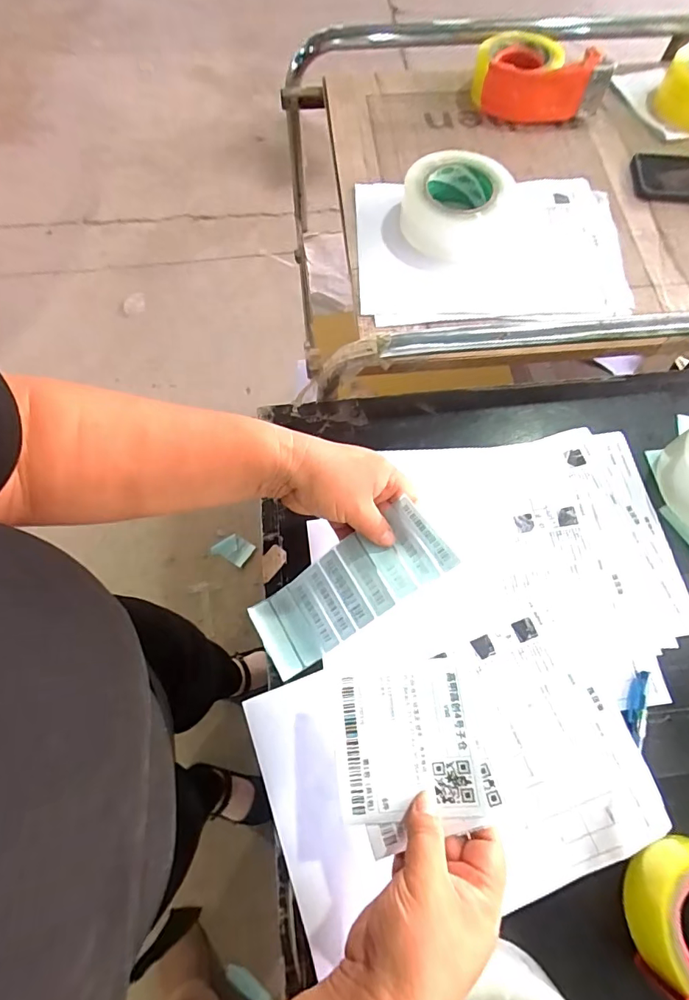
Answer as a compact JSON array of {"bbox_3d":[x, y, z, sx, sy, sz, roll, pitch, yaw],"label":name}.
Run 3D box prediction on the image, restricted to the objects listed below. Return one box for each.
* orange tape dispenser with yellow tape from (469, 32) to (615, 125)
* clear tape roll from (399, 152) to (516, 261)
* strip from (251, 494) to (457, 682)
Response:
[{"bbox_3d":[0.256,-0.563,0.615,0.164,0.066,0.088,6,70,0],"label":"orange tape dispenser with yellow tape"},{"bbox_3d":[0.133,-0.357,0.560,0.120,0.053,0.123,0,69,-1],"label":"clear tape roll"},{"bbox_3d":[0.002,0.078,0.406,0.183,0.018,0.070,-37,74,17],"label":"strip"}]

